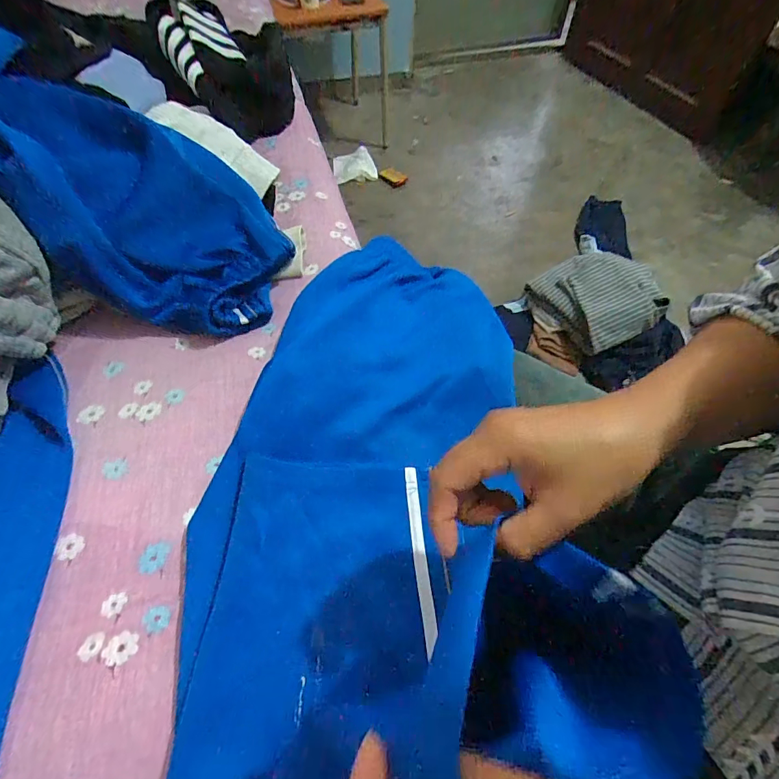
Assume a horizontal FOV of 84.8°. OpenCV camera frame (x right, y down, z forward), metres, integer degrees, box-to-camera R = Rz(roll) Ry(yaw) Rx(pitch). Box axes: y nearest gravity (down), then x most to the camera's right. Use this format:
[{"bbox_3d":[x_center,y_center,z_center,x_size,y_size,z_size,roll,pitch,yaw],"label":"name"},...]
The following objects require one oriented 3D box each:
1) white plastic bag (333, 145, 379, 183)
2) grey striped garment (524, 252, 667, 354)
[{"bbox_3d":[-0.128,-0.833,1.588,0.180,0.028,0.124,-16,101,-22],"label":"white plastic bag"},{"bbox_3d":[0.563,-0.253,1.159,0.291,0.095,0.286,0,58,-1],"label":"grey striped garment"}]

